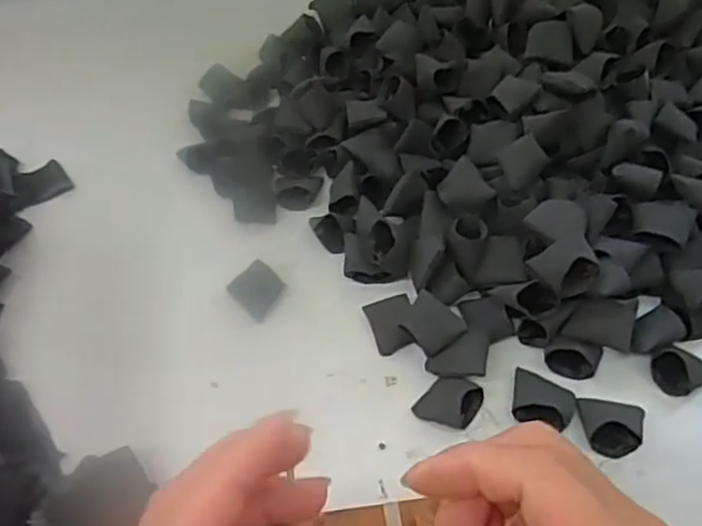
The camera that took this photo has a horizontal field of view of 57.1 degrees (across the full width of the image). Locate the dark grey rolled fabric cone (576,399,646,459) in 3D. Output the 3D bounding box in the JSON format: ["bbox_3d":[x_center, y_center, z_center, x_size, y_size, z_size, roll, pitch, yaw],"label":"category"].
[{"bbox_3d":[0.173,0.105,0.422,0.042,0.016,0.040,6,52,7],"label":"dark grey rolled fabric cone"}]

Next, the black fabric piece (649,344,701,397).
[{"bbox_3d":[0.231,0.070,0.441,0.042,0.022,0.029,-23,54,-15],"label":"black fabric piece"}]

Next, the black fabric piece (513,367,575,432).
[{"bbox_3d":[0.129,0.091,0.434,0.041,0.024,0.041,-1,52,2],"label":"black fabric piece"}]

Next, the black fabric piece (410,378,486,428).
[{"bbox_3d":[0.067,0.092,0.436,0.035,0.024,0.037,27,57,22],"label":"black fabric piece"}]

